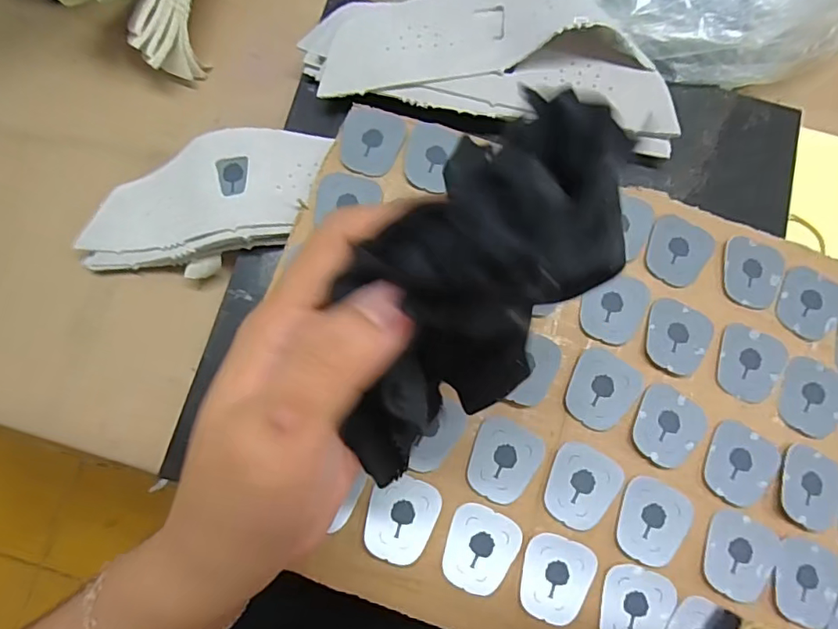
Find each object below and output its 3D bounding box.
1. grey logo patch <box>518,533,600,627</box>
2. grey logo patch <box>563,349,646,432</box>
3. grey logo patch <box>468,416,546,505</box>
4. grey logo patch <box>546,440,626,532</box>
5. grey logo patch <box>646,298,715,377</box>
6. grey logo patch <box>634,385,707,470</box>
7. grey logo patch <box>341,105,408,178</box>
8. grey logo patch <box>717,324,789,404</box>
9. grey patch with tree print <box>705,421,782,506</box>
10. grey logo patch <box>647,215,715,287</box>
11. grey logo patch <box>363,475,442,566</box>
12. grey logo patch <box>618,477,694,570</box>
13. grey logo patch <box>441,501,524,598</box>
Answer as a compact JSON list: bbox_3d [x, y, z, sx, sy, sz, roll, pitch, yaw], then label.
[{"bbox_3d":[0.067,0.127,0.249,0.034,0.004,0.038,12,79,1],"label":"grey logo patch"},{"bbox_3d":[0.094,0.038,0.265,0.033,0.004,0.038,31,80,5],"label":"grey logo patch"},{"bbox_3d":[0.042,0.073,0.257,0.033,0.004,0.037,27,79,4],"label":"grey logo patch"},{"bbox_3d":[0.081,0.085,0.256,0.033,0.004,0.038,29,79,5],"label":"grey logo patch"},{"bbox_3d":[0.135,0.012,0.272,0.033,0.004,0.038,29,79,5],"label":"grey logo patch"},{"bbox_3d":[0.126,0.057,0.262,0.034,0.004,0.037,35,80,6],"label":"grey logo patch"},{"bbox_3d":[-0.026,-0.097,0.290,0.034,0.004,0.038,14,79,2],"label":"grey logo patch"},{"bbox_3d":[0.175,0.026,0.271,0.033,0.004,0.039,14,79,2],"label":"grey logo patch"},{"bbox_3d":[0.163,0.075,0.260,0.034,0.004,0.038,23,79,4],"label":"grey patch with tree print"},{"bbox_3d":[0.141,-0.036,0.283,0.031,0.004,0.037,34,80,6],"label":"grey logo patch"},{"bbox_3d":[-0.009,0.098,0.250,0.033,0.006,0.038,20,79,3],"label":"grey logo patch"},{"bbox_3d":[0.114,0.101,0.253,0.033,0.004,0.038,32,80,5],"label":"grey logo patch"},{"bbox_3d":[0.029,0.113,0.250,0.033,0.004,0.038,23,79,4],"label":"grey logo patch"}]

